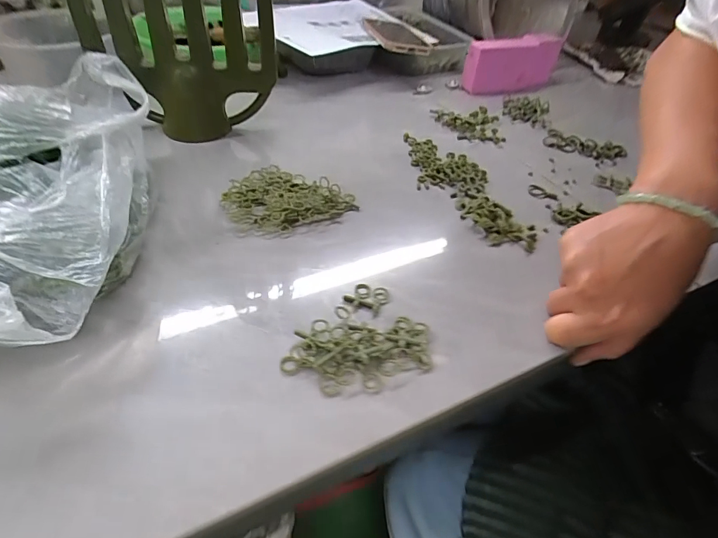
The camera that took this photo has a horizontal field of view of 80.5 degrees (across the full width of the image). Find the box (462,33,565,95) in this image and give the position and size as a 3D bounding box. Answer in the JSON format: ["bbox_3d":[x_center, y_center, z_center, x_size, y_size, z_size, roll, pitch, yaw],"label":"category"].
[{"bbox_3d":[0.243,-0.324,0.672,0.196,0.071,0.031,-19,49,-25],"label":"box"}]

